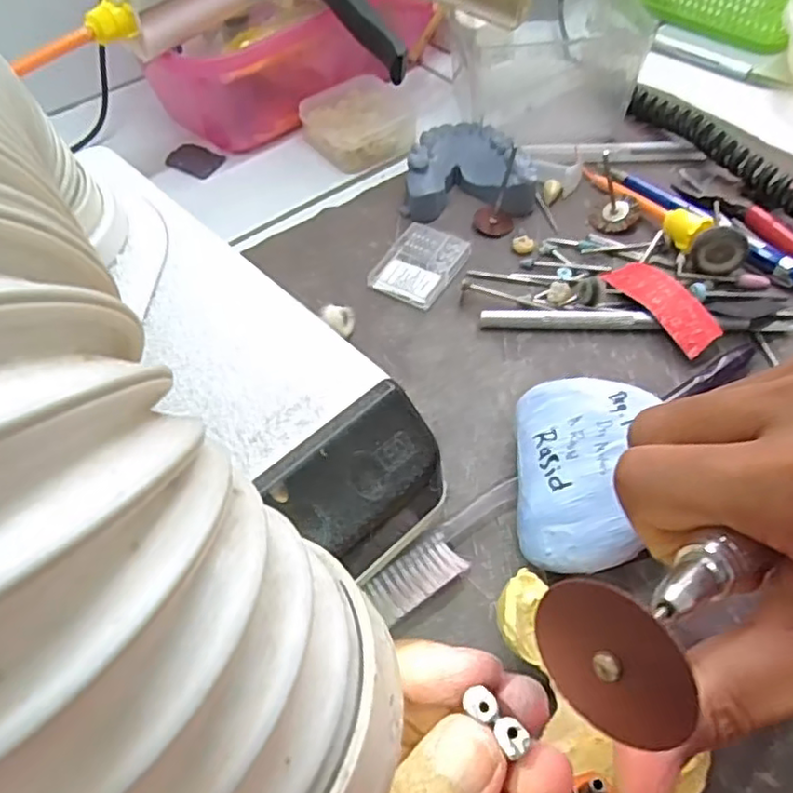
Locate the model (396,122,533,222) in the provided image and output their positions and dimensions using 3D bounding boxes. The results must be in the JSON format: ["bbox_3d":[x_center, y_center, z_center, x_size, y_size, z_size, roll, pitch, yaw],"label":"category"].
[{"bbox_3d":[0.036,-0.120,0.344,0.065,0.022,0.056,-5,55,0],"label":"model"}]

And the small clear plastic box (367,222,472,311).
[{"bbox_3d":[0.011,-0.064,0.318,0.036,0.006,0.047,24,60,18],"label":"small clear plastic box"}]

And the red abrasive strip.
[{"bbox_3d":[0.119,-0.042,0.291,0.020,0.012,0.058,-26,58,-14],"label":"red abrasive strip"}]

